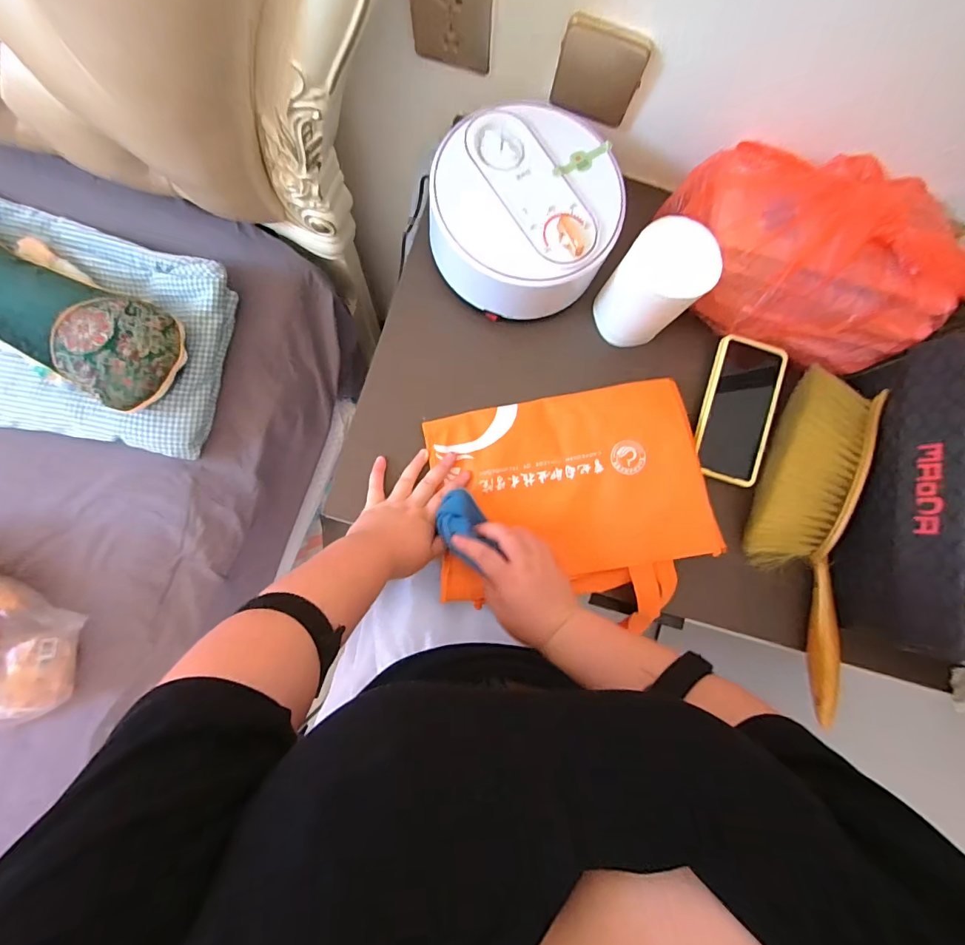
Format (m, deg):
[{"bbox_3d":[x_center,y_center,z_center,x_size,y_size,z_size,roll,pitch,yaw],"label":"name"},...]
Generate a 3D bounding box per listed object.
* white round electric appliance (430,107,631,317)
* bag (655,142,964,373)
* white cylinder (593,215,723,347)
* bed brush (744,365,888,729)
[{"bbox_3d":[0.048,-0.278,0.495,0.188,0.097,0.192,1,83,-6],"label":"white round electric appliance"},{"bbox_3d":[0.353,-0.239,0.482,0.295,0.114,0.178,16,82,-4],"label":"bag"},{"bbox_3d":[0.181,-0.198,0.488,0.082,0.124,0.079,1,83,-6],"label":"white cylinder"},{"bbox_3d":[0.368,0.077,0.508,0.106,0.061,0.370,9,82,-5],"label":"bed brush"}]

